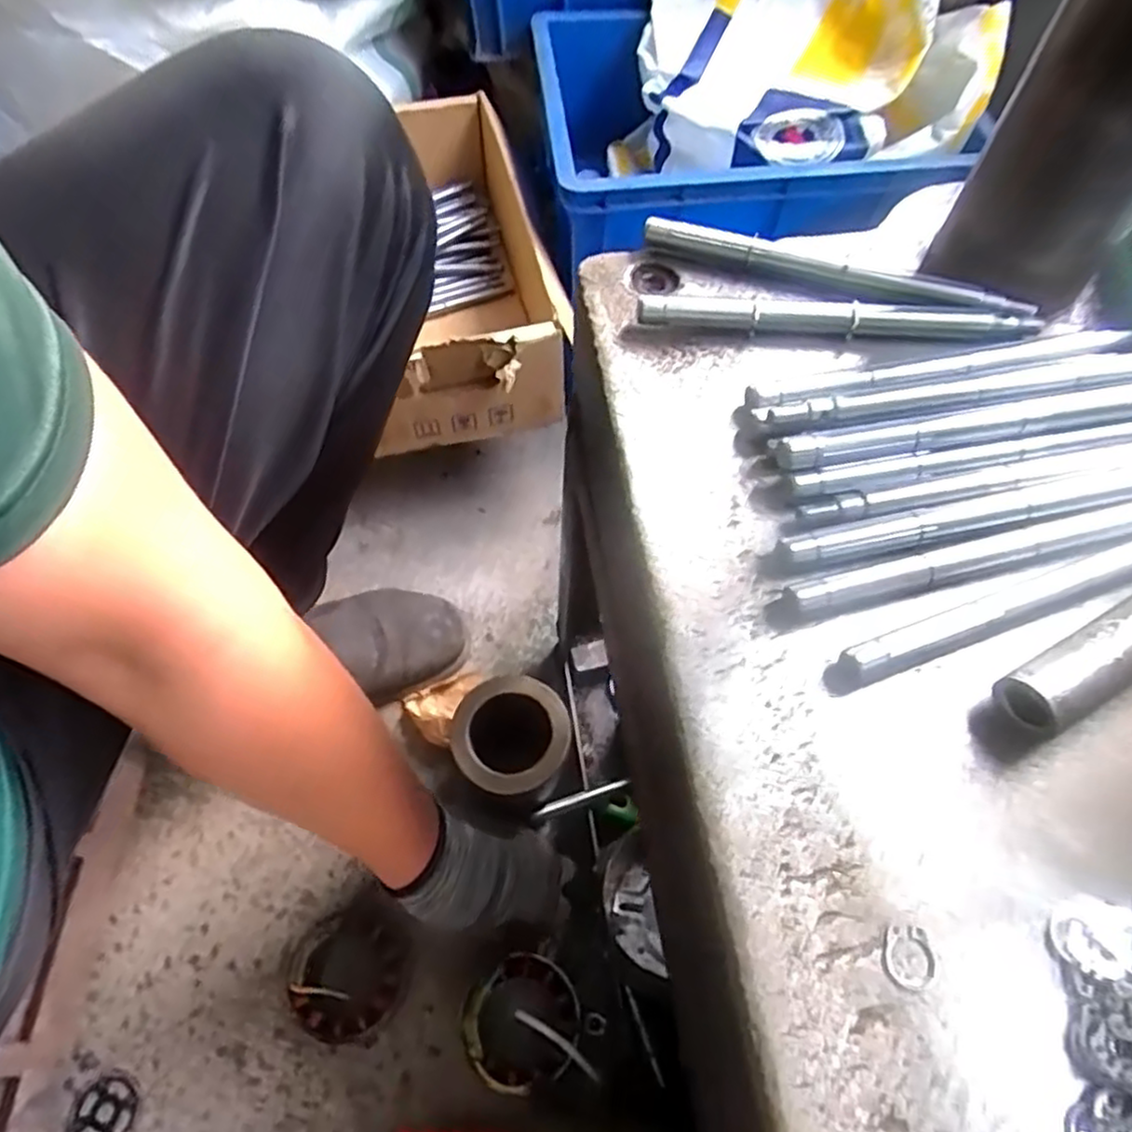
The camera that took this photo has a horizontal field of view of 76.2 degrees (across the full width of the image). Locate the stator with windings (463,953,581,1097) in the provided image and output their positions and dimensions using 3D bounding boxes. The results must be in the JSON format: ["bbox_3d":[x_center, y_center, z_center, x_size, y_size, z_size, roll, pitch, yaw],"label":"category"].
[{"bbox_3d":[-0.031,0.338,0.534,0.082,0.044,0.077,0,62,-1],"label":"stator with windings"}]

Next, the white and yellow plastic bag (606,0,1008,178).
[{"bbox_3d":[0.225,-0.507,0.682,0.320,0.230,0.265,14,63,6],"label":"white and yellow plastic bag"}]

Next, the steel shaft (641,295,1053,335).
[{"bbox_3d":[0.111,-0.104,0.293,0.158,0.012,0.012,4,62,1],"label":"steel shaft"}]

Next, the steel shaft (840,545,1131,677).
[{"bbox_3d":[0.162,0.006,0.236,0.157,0.007,0.010,-18,64,-10],"label":"steel shaft"}]

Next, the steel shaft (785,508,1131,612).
[{"bbox_3d":[0.151,-0.007,0.242,0.157,0.008,0.010,-12,63,-8],"label":"steel shaft"}]

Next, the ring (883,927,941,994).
[{"bbox_3d":[0.092,0.105,0.193,0.014,0.004,0.015,0,65,1],"label":"ring"}]

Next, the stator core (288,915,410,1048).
[{"bbox_3d":[-0.162,0.315,0.553,0.086,0.040,0.086,0,62,-1],"label":"stator core"}]

